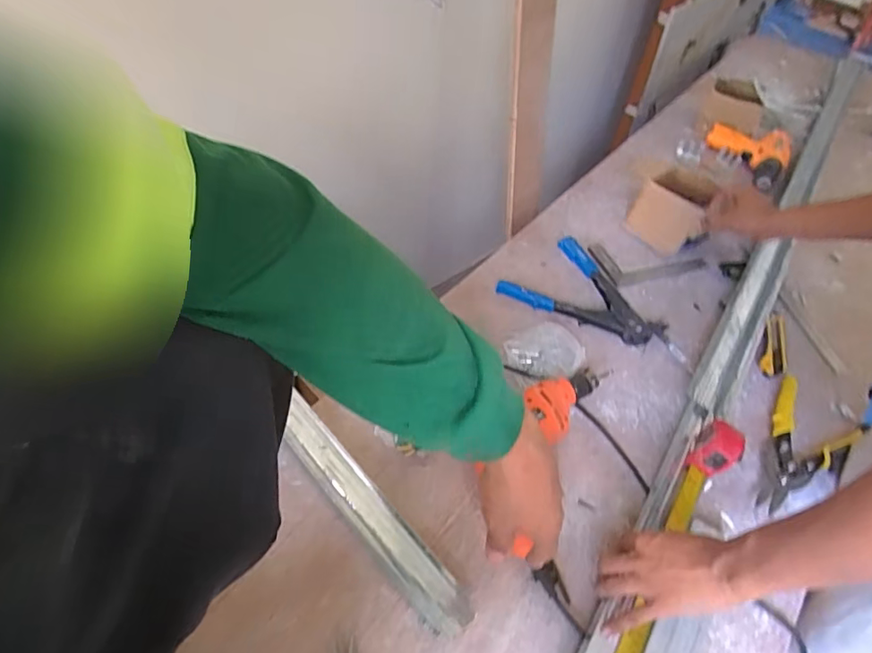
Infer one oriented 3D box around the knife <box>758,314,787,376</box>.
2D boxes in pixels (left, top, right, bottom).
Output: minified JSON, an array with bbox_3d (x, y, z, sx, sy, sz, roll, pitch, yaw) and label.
[{"bbox_3d":[0.531,0.025,0.844,0.037,0.014,0.141,23,51,14],"label":"knife"}]

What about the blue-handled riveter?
[{"bbox_3d":[0.274,-0.062,0.902,0.295,0.024,0.175,24,52,15],"label":"blue-handled riveter"}]

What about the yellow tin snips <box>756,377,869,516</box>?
[{"bbox_3d":[0.485,0.161,0.730,0.211,0.020,0.113,-33,60,-28],"label":"yellow tin snips"}]

